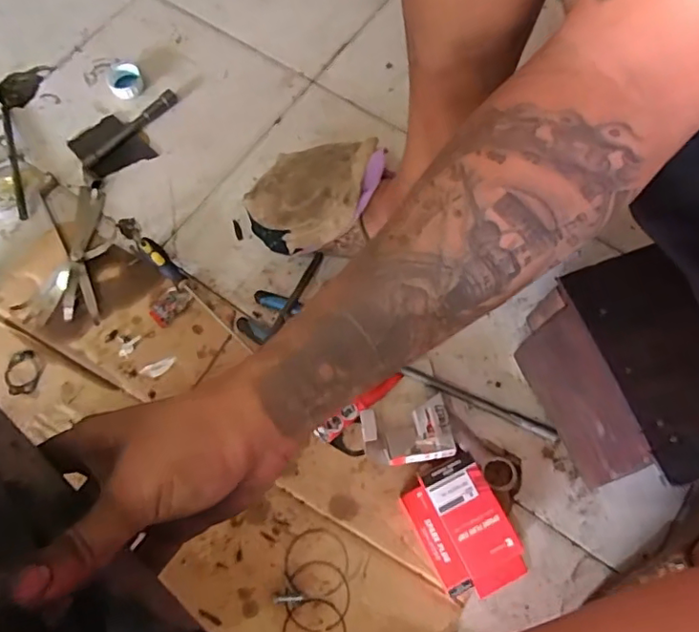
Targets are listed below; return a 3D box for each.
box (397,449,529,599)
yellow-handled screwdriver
[{"bbox_3d":[0.102,0.194,0.509,0.078,0.036,0.116,-25,69,-8],"label":"box"},{"bbox_3d":[-0.168,-0.024,0.601,0.017,0.026,0.172,-41,72,-14],"label":"yellow-handled screwdriver"}]

